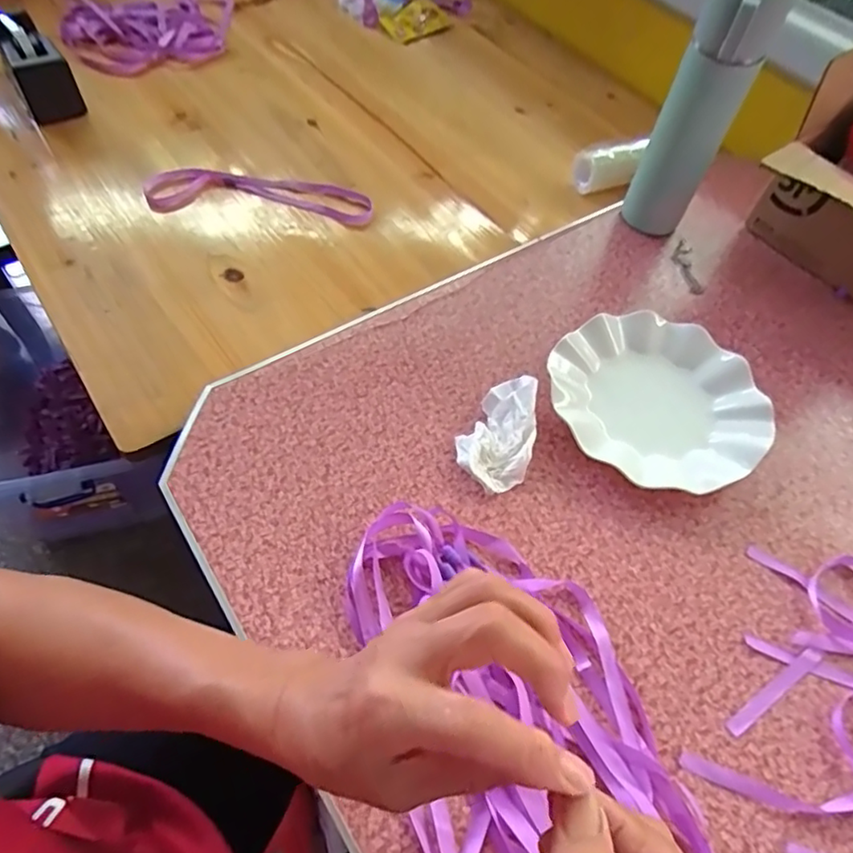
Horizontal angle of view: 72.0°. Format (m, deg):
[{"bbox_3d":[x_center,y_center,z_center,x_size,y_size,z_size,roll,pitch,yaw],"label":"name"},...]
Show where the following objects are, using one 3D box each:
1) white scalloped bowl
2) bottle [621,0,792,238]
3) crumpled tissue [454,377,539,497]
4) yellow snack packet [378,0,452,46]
[{"bbox_3d":[0.200,-0.024,0.516,0.177,0.026,0.173,2,56,-3],"label":"white scalloped bowl"},{"bbox_3d":[0.257,-0.290,0.570,0.066,0.250,0.063,27,58,13],"label":"bottle"},{"bbox_3d":[0.063,0.003,0.485,0.057,0.029,0.099,23,57,10],"label":"crumpled tissue"},{"bbox_3d":[-0.019,-0.623,0.907,0.092,0.033,0.067,-31,64,-23],"label":"yellow snack packet"}]

